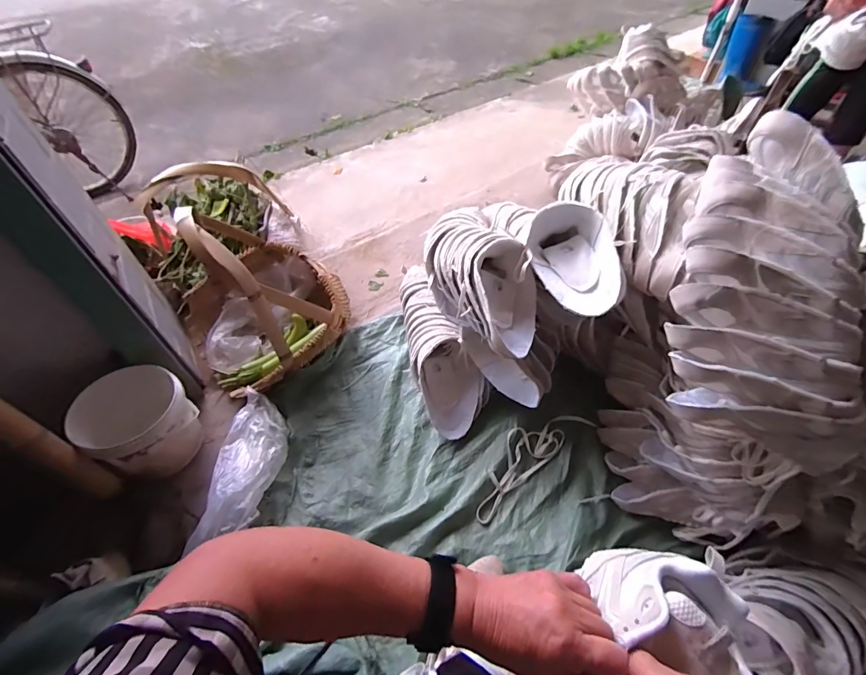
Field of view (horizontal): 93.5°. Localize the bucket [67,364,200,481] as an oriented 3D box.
[{"bbox_3d":[-0.608,0.186,0.866,0.186,0.186,0.165,-34,56,-23],"label":"bucket"}]

